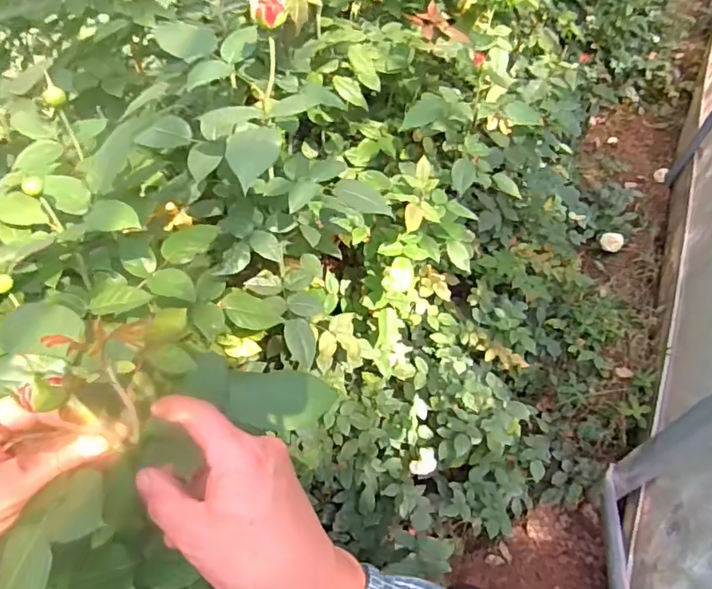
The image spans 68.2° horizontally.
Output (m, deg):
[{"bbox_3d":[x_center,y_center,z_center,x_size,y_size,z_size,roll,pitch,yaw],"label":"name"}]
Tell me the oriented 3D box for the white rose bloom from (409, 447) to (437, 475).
[{"bbox_3d":[0.134,0.332,1.035,0.050,0.044,0.046,2,54,-3],"label":"white rose bloom"}]

